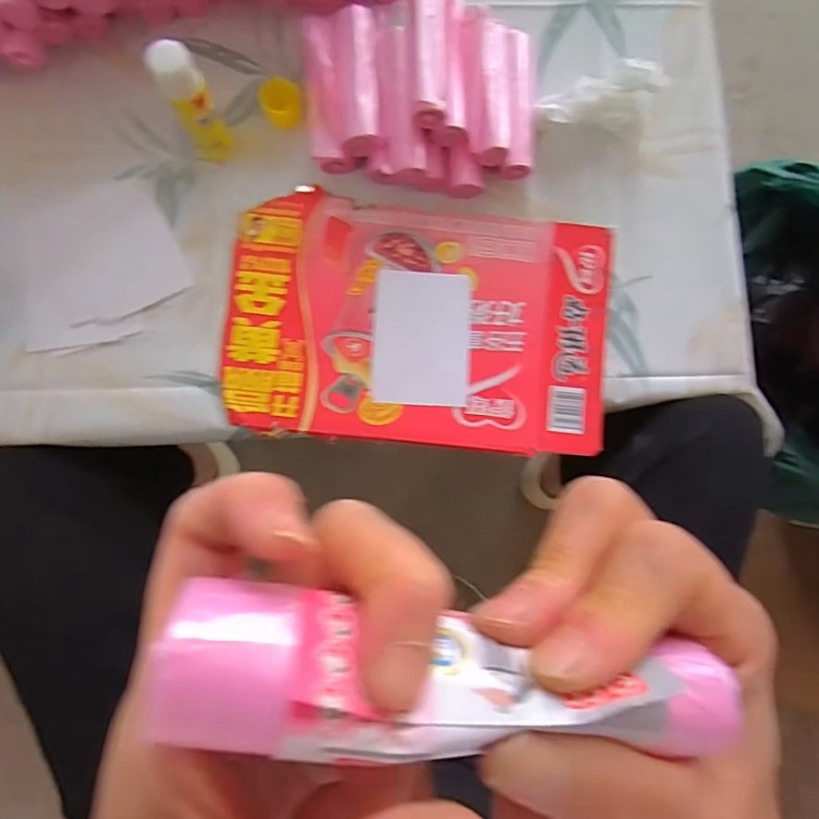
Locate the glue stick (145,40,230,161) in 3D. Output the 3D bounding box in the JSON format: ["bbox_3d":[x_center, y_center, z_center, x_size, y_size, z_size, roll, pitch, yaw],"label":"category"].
[{"bbox_3d":[-0.164,-0.231,0.421,0.030,0.109,0.028,0,87,-3],"label":"glue stick"}]

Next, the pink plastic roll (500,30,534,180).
[{"bbox_3d":[0.094,-0.262,0.473,0.027,0.029,0.129,3,87,-2],"label":"pink plastic roll"}]

